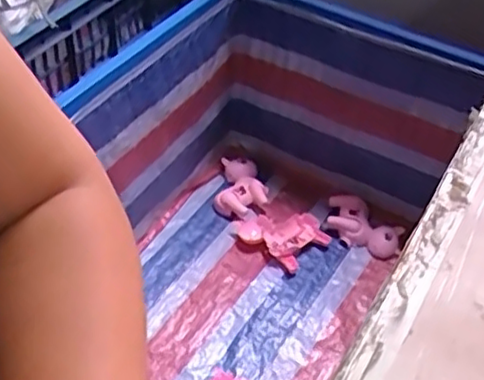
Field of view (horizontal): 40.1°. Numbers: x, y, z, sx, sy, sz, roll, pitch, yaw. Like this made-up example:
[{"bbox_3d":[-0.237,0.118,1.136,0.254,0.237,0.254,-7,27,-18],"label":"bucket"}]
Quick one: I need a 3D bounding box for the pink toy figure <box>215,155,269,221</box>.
[{"bbox_3d":[0.004,-0.008,1.441,0.111,0.051,0.151,3,45,-1],"label":"pink toy figure"}]

